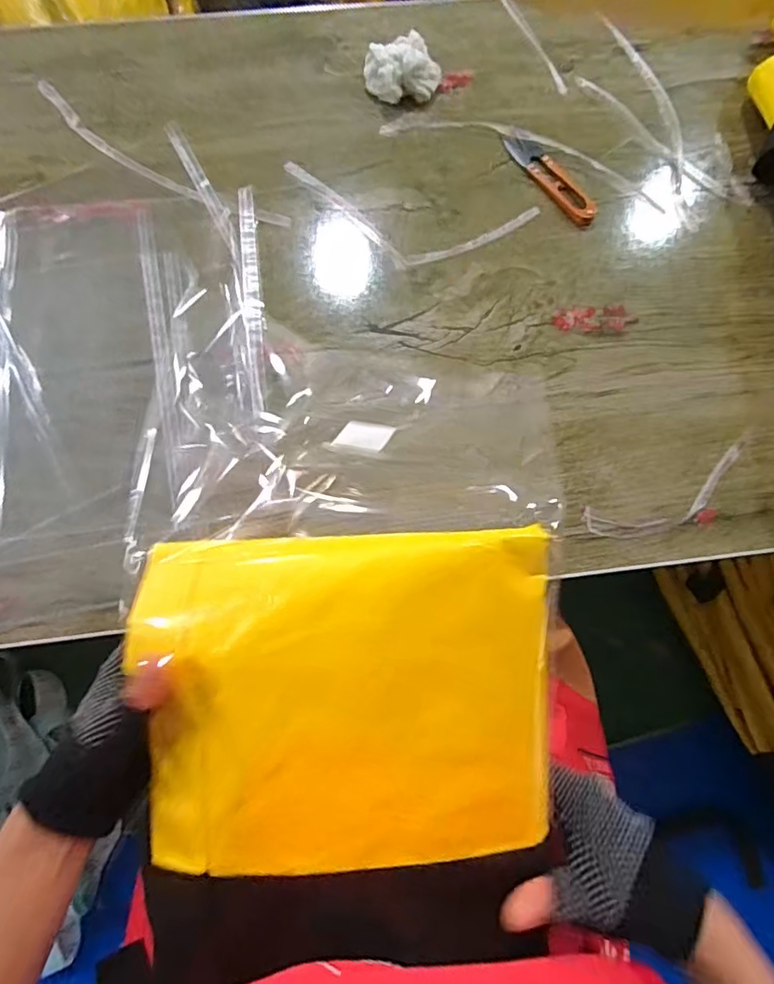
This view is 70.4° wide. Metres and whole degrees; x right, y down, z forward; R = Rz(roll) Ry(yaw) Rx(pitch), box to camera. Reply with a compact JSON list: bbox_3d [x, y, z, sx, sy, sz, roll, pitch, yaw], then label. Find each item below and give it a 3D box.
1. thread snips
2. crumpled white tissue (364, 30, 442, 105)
[{"bbox_3d":[0.152,-0.291,0.507,0.028,0.007,0.113,-34,80,-8],"label":"thread snips"},{"bbox_3d":[0.016,-0.396,0.515,0.067,0.029,0.058,-29,79,-8],"label":"crumpled white tissue"}]

